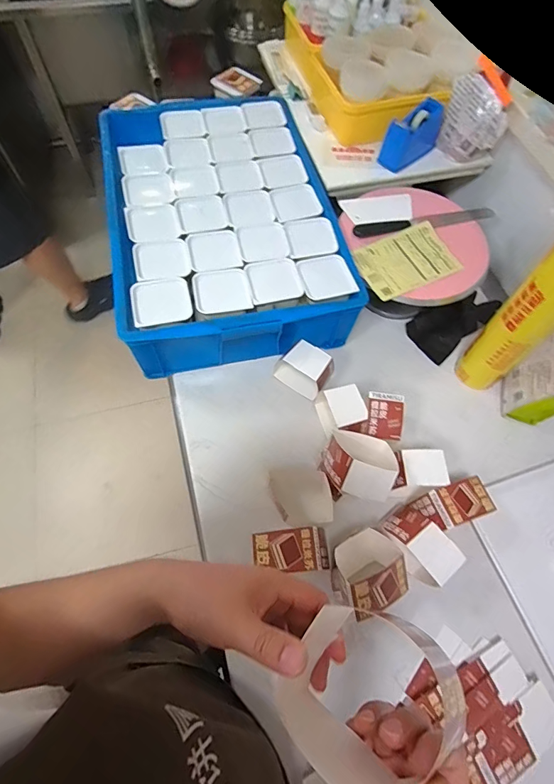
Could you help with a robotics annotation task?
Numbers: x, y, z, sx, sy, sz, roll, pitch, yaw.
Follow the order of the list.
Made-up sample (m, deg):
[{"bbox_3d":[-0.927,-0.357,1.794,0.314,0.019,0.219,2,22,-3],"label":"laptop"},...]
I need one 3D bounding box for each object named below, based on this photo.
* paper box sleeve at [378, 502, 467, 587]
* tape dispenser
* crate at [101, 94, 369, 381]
[{"bbox_3d":[0.220,0.239,0.631,0.069,0.087,0.114,-34,70,-17],"label":"paper box sleeve"},{"bbox_3d":[0.283,-0.535,0.832,0.145,0.085,0.054,-34,70,-17],"label":"tape dispenser"},{"bbox_3d":[-0.119,-0.353,0.849,0.417,0.166,0.632,-13,66,-8],"label":"crate"}]

